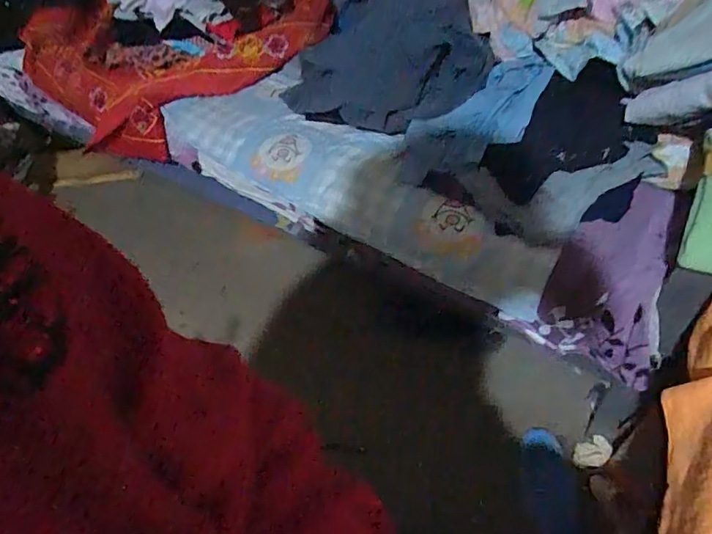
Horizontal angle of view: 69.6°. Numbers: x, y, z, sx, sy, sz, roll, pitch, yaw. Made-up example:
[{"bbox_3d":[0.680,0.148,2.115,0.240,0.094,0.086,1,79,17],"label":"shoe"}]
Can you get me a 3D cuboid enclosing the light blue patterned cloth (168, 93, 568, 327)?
[{"bbox_3d":[-0.026,-0.143,0.861,0.722,0.160,0.135,23,54,23],"label":"light blue patterned cloth"}]

